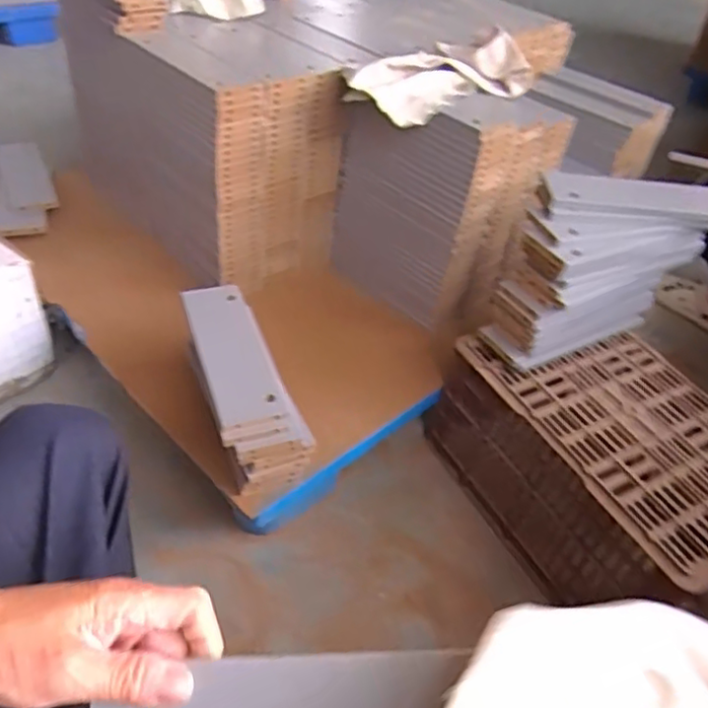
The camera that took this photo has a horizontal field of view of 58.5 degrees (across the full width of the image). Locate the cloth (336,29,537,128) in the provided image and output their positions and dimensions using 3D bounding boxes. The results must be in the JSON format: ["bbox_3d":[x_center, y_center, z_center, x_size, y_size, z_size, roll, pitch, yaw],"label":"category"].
[{"bbox_3d":[0.126,-0.436,0.985,0.272,0.087,0.162,-25,51,-31],"label":"cloth"}]

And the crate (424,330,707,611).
[{"bbox_3d":[0.367,0.159,0.953,0.275,0.230,0.447,-19,48,-26],"label":"crate"}]

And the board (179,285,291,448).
[{"bbox_3d":[-0.160,0.003,0.842,0.086,0.022,0.269,-10,45,-19],"label":"board"}]

